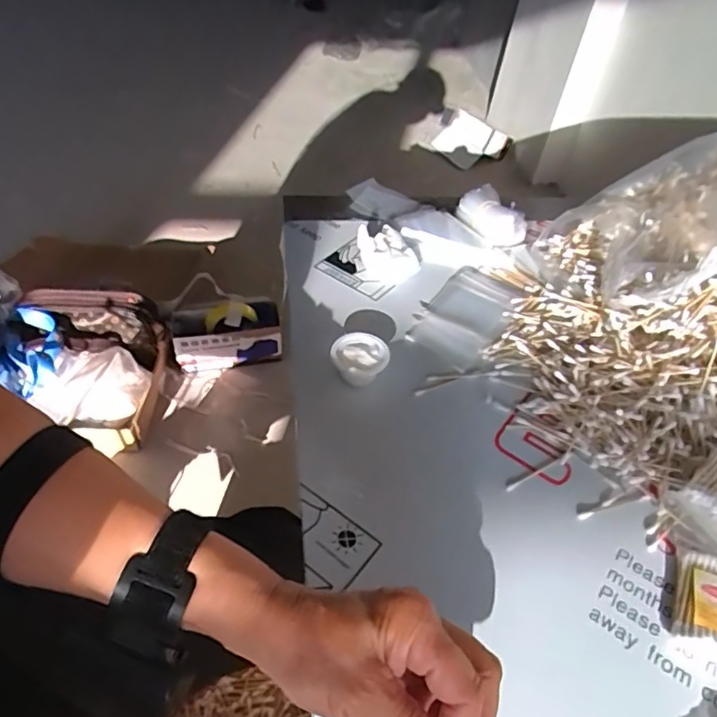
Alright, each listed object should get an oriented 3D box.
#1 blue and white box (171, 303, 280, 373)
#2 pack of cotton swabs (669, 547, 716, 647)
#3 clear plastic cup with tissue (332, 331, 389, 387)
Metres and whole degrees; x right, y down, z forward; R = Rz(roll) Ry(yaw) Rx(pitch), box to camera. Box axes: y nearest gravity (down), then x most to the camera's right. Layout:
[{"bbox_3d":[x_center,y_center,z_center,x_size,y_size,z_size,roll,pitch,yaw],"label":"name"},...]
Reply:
[{"bbox_3d":[-0.271,-0.050,1.141,0.210,0.128,0.093,-8,48,-14],"label":"blue and white box"},{"bbox_3d":[0.259,0.177,0.400,0.051,0.015,0.070,25,49,16],"label":"pack of cotton swabs"},{"bbox_3d":[0.002,0.003,0.539,0.053,0.031,0.047,18,47,10],"label":"clear plastic cup with tissue"}]

